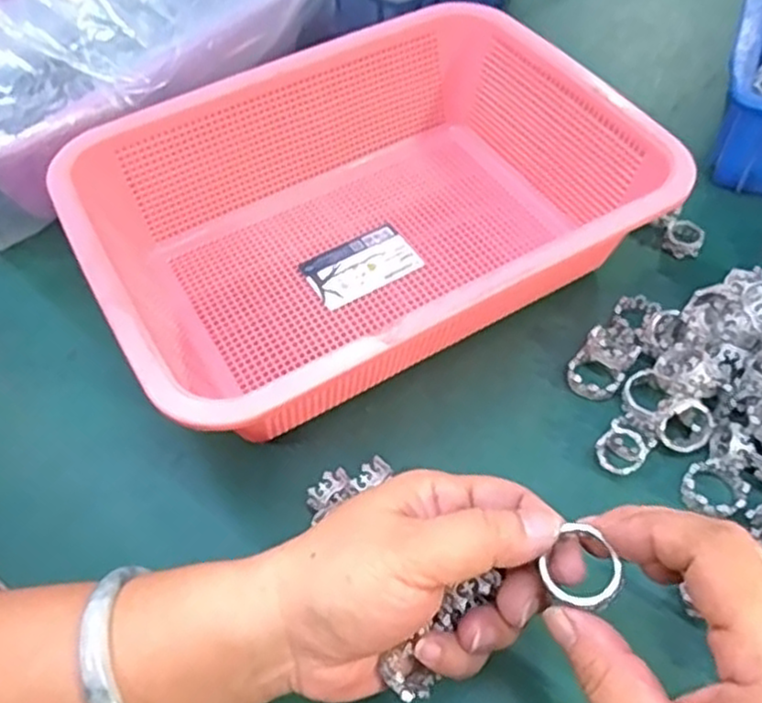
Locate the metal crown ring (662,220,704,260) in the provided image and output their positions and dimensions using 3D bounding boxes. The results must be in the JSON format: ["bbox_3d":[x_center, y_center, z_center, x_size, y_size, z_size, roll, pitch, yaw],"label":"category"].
[{"bbox_3d":[0.188,-0.070,0.440,0.022,0.012,0.021,-2,56,2],"label":"metal crown ring"}]

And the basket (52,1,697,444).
[{"bbox_3d":[-0.008,-0.081,0.411,0.295,0.079,0.220,-27,59,-14],"label":"basket"}]

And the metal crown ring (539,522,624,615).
[{"bbox_3d":[0.071,0.076,0.244,0.025,0.014,0.025,-8,62,16],"label":"metal crown ring"}]

